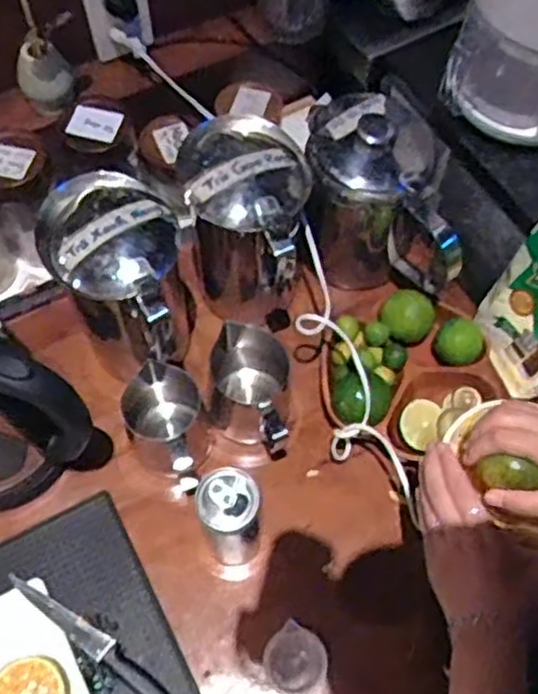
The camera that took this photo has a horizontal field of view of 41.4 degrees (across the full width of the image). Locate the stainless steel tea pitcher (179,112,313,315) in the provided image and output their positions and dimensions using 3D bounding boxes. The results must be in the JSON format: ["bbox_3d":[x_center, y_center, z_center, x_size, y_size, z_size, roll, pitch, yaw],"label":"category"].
[{"bbox_3d":[-0.025,-0.118,0.752,0.121,0.216,0.139,-4,62,-3],"label":"stainless steel tea pitcher"}]

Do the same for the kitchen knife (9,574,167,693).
[{"bbox_3d":[-0.156,0.277,0.657,0.211,0.013,0.022,32,66,15],"label":"kitchen knife"}]

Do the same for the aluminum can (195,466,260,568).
[{"bbox_3d":[-0.033,0.160,0.651,0.055,0.141,0.059,0,62,-1],"label":"aluminum can"}]

